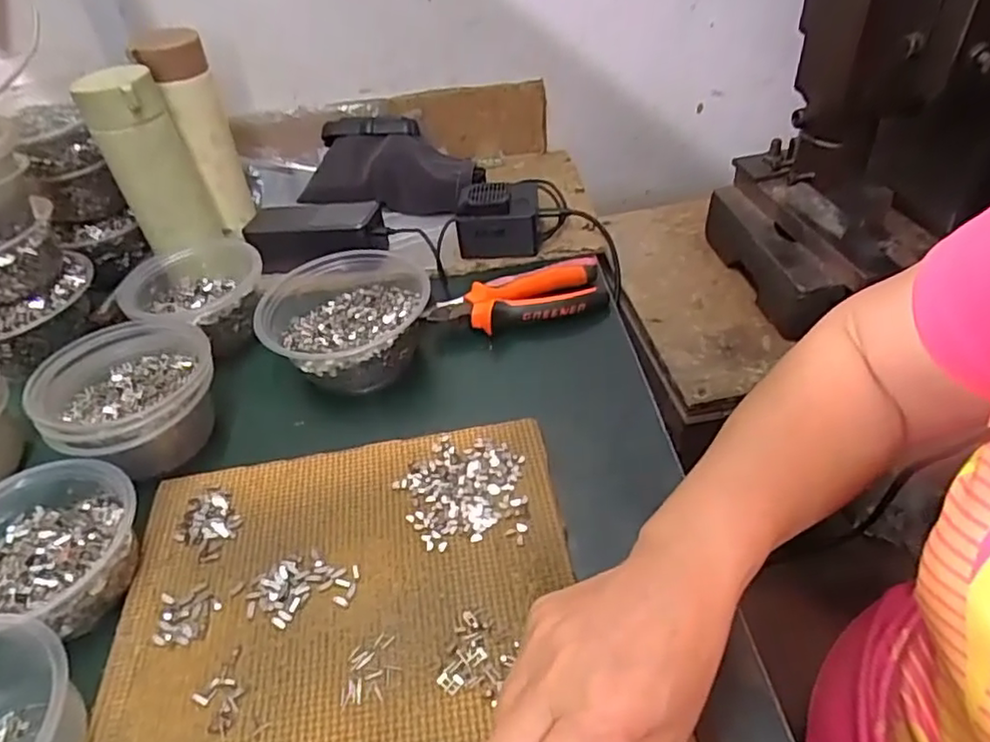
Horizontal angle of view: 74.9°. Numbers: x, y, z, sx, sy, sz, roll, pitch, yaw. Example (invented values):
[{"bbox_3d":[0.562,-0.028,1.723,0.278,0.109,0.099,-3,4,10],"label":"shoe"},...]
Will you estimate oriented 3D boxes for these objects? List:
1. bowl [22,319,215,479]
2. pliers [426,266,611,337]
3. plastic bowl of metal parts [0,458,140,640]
[{"bbox_3d":[-0.259,0.023,0.471,0.116,0.071,0.111,-3,42,3],"label":"bowl"},{"bbox_3d":[0.019,-0.058,0.572,0.151,0.032,0.063,-12,42,-7],"label":"pliers"},{"bbox_3d":[-0.277,0.107,0.397,0.107,0.050,0.101,-3,42,3],"label":"plastic bowl of metal parts"}]

